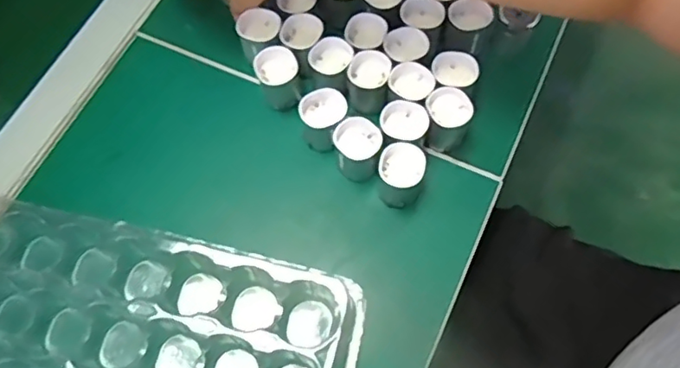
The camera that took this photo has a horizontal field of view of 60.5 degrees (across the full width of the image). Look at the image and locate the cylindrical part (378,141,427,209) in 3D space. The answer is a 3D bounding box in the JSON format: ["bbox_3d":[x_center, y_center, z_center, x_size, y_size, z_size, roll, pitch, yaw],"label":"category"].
[{"bbox_3d":[0.038,-0.003,0.379,0.030,0.033,0.036,16,67,8],"label":"cylindrical part"}]

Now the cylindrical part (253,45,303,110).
[{"bbox_3d":[-0.043,-0.074,0.410,0.028,0.034,0.030,0,66,1],"label":"cylindrical part"}]

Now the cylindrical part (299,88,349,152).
[{"bbox_3d":[-0.011,-0.043,0.396,0.031,0.038,0.033,0,66,1],"label":"cylindrical part"}]

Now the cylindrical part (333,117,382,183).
[{"bbox_3d":[0.012,-0.023,0.388,0.029,0.034,0.031,0,66,1],"label":"cylindrical part"}]

